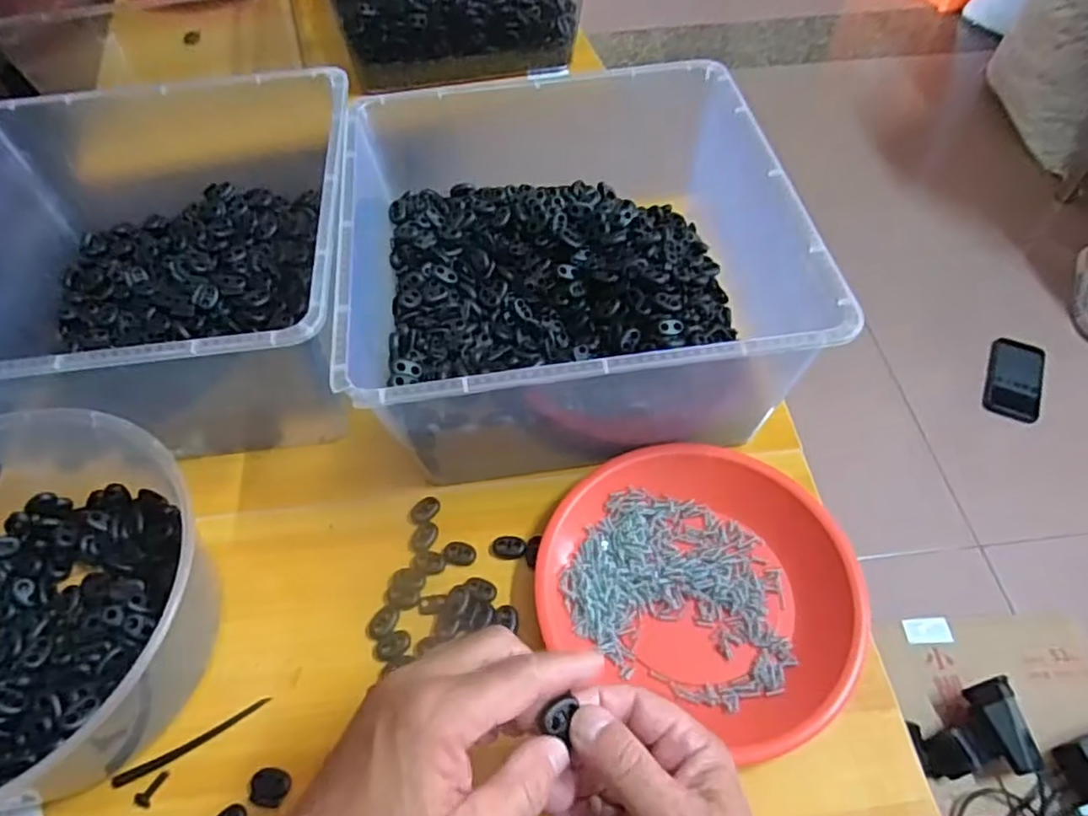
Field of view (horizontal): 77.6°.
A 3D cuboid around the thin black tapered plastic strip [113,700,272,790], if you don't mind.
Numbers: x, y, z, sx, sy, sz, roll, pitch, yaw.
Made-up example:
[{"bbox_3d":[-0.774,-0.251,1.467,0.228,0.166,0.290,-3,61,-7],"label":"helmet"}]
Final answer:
[{"bbox_3d":[-0.208,0.199,0.402,0.090,0.006,0.006,-27,58,-16],"label":"thin black tapered plastic strip"}]

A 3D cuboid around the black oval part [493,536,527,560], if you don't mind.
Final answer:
[{"bbox_3d":[-0.023,0.094,0.457,0.021,0.004,0.016,-6,55,-2],"label":"black oval part"}]

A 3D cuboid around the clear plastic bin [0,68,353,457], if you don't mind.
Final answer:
[{"bbox_3d":[-0.289,-0.104,0.523,0.297,0.139,0.295,-6,55,-2],"label":"clear plastic bin"}]

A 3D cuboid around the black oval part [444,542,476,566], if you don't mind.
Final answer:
[{"bbox_3d":[-0.056,0.097,0.453,0.021,0.004,0.016,9,56,8],"label":"black oval part"}]

